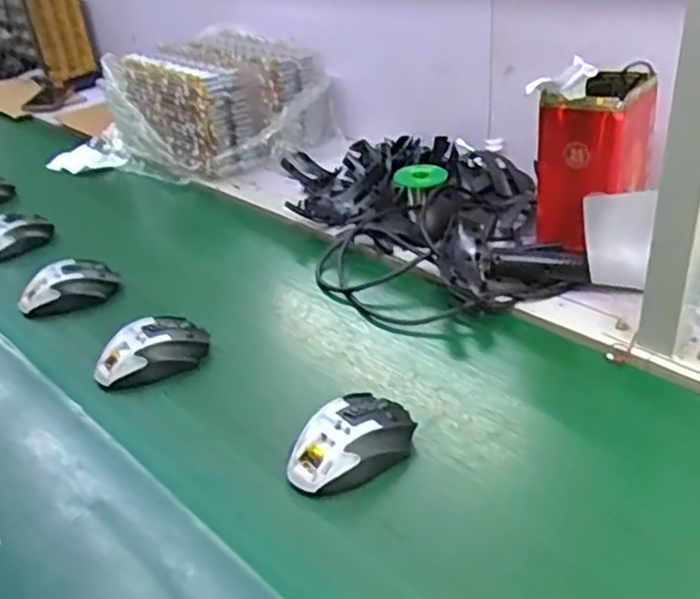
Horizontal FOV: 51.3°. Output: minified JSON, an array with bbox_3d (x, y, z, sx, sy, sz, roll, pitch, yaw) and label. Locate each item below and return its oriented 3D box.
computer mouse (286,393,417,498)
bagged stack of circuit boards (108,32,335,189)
[{"bbox_3d":[0.004,0.118,0.609,0.071,0.038,0.113,21,41,36],"label":"computer mouse"},{"bbox_3d":[-0.215,-0.340,1.249,0.313,0.154,0.258,-26,37,-29],"label":"bagged stack of circuit boards"}]

